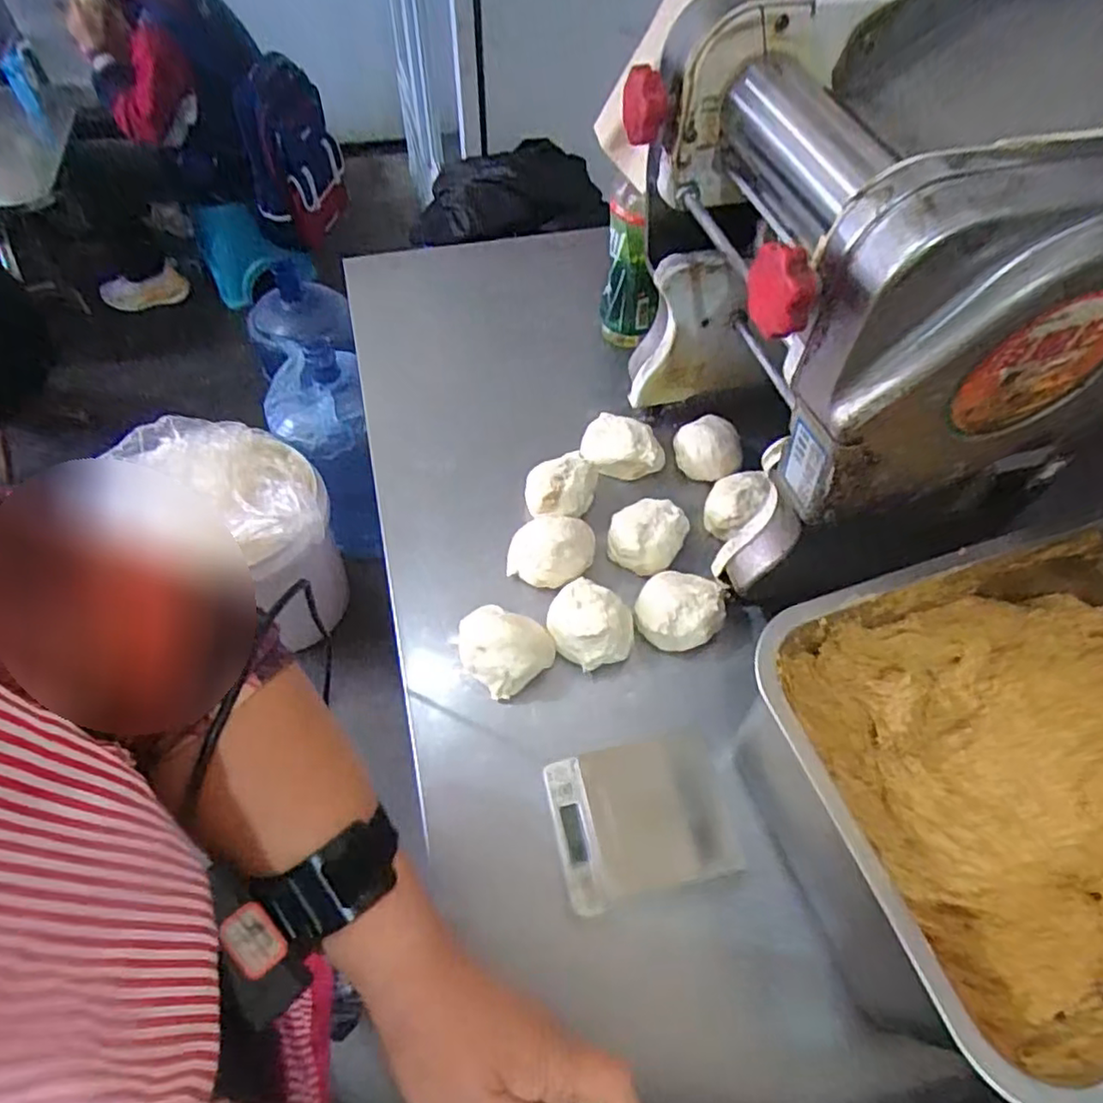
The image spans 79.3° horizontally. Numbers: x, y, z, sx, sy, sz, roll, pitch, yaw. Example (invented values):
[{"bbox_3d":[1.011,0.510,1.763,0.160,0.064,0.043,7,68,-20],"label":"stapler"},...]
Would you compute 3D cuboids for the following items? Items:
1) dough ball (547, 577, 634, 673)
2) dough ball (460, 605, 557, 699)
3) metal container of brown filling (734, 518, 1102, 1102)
[{"bbox_3d":[0.030,0.061,0.554,0.063,0.044,0.074,-31,63,-20],"label":"dough ball"},{"bbox_3d":[-0.041,0.077,0.541,0.072,0.046,0.063,38,63,21],"label":"dough ball"},{"bbox_3d":[0.318,0.139,0.431,0.355,0.131,0.261,-16,59,-12],"label":"metal container of brown filling"}]

